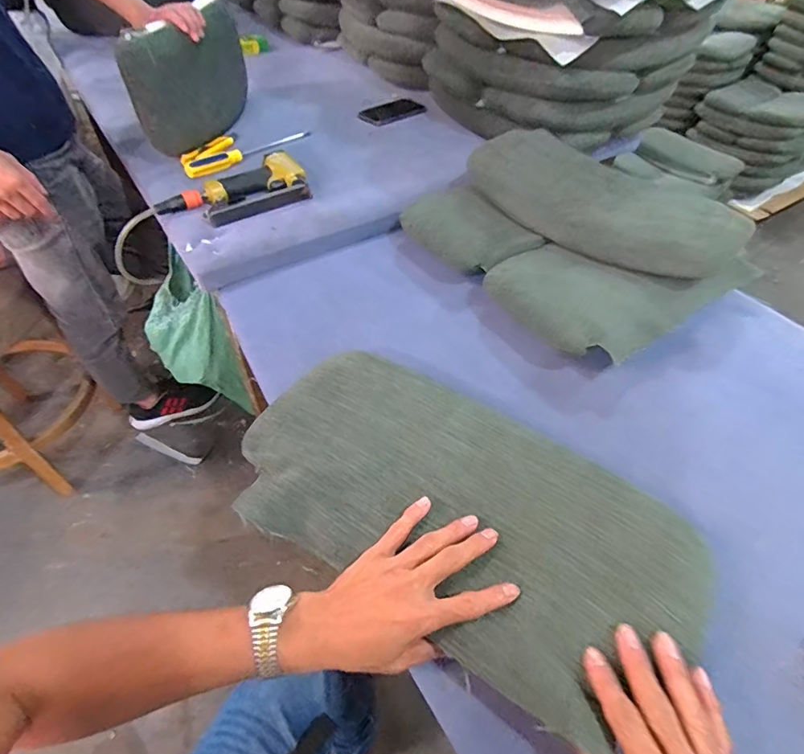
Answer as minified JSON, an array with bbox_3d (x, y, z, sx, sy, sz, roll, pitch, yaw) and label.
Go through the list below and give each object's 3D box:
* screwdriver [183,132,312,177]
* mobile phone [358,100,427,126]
[{"bbox_3d":[-0.296,-0.450,0.921,0.034,0.028,0.280,37,57,27],"label":"screwdriver"},{"bbox_3d":[-0.017,-0.628,1.096,0.093,0.008,0.178,35,56,25],"label":"mobile phone"}]

